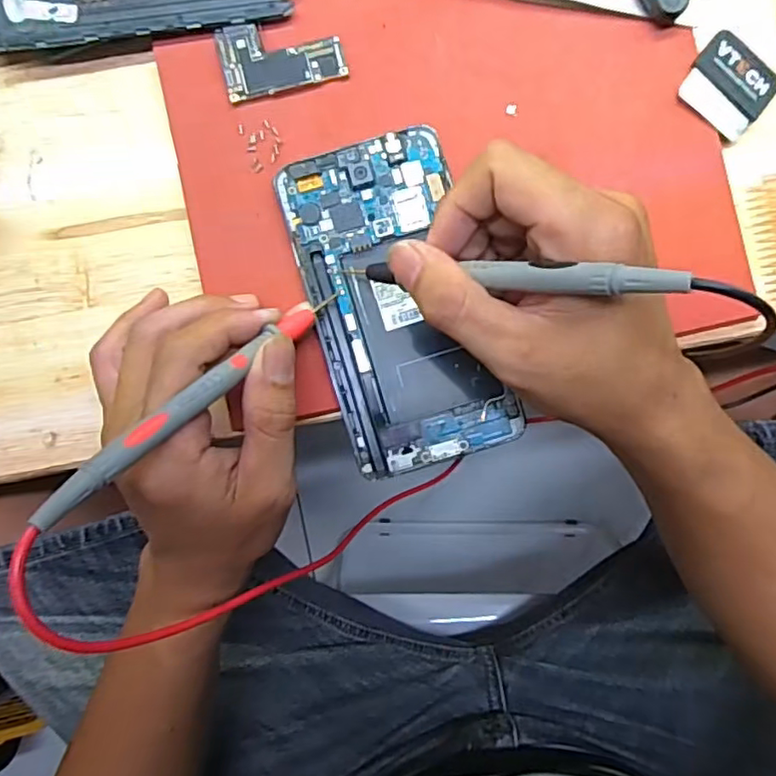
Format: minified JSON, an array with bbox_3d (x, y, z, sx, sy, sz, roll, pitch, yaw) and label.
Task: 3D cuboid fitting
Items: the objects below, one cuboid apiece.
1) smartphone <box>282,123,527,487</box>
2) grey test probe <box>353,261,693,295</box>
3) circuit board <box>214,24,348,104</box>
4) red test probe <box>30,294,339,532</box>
[{"bbox_3d":[0.004,-0.039,0.276,0.075,0.008,0.147,-16,89,1],"label":"smartphone"},{"bbox_3d":[0.033,-0.041,0.224,0.148,0.009,0.010,13,86,47],"label":"grey test probe"},{"bbox_3d":[-0.049,-0.155,0.283,0.056,0.004,0.033,-12,88,1],"label":"circuit board"},{"bbox_3d":[-0.065,0.001,0.227,0.009,0.012,0.145,42,51,4],"label":"red test probe"}]

